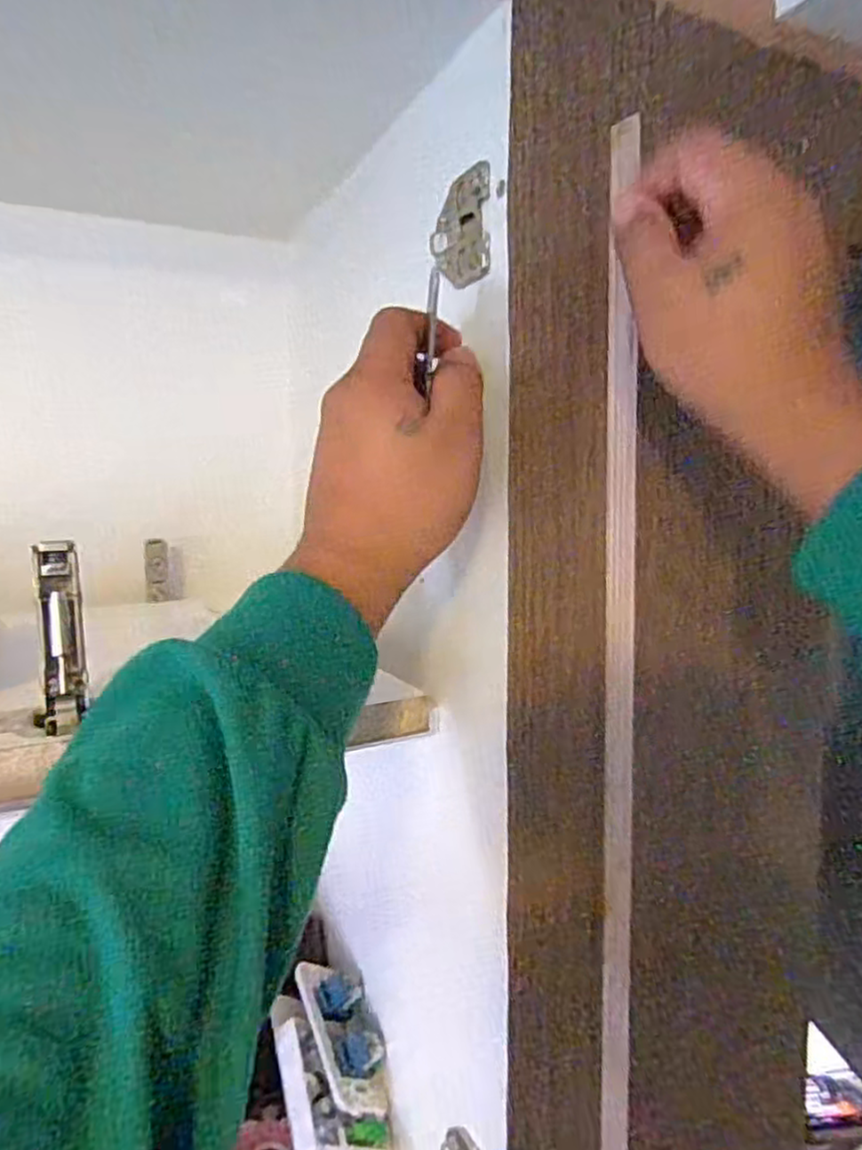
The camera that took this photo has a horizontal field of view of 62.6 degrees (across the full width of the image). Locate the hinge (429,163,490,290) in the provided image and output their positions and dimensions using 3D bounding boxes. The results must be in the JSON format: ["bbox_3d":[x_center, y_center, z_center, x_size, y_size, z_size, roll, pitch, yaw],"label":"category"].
[{"bbox_3d":[0.015,-0.175,0.363,0.007,0.051,0.045,-5,8,-30],"label":"hinge"}]

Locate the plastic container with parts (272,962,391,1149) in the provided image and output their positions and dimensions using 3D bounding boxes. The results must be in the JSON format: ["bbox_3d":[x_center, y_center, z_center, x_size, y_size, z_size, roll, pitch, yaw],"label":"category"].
[{"bbox_3d":[-0.076,0.372,0.545,0.086,0.047,0.139,7,32,-28],"label":"plastic container with parts"}]

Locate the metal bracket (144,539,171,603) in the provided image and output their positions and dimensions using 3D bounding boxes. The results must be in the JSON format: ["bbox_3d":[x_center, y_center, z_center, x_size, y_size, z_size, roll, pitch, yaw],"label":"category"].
[{"bbox_3d":[-0.222,-0.004,0.577,0.019,0.049,0.012,-3,7,-20],"label":"metal bracket"}]

